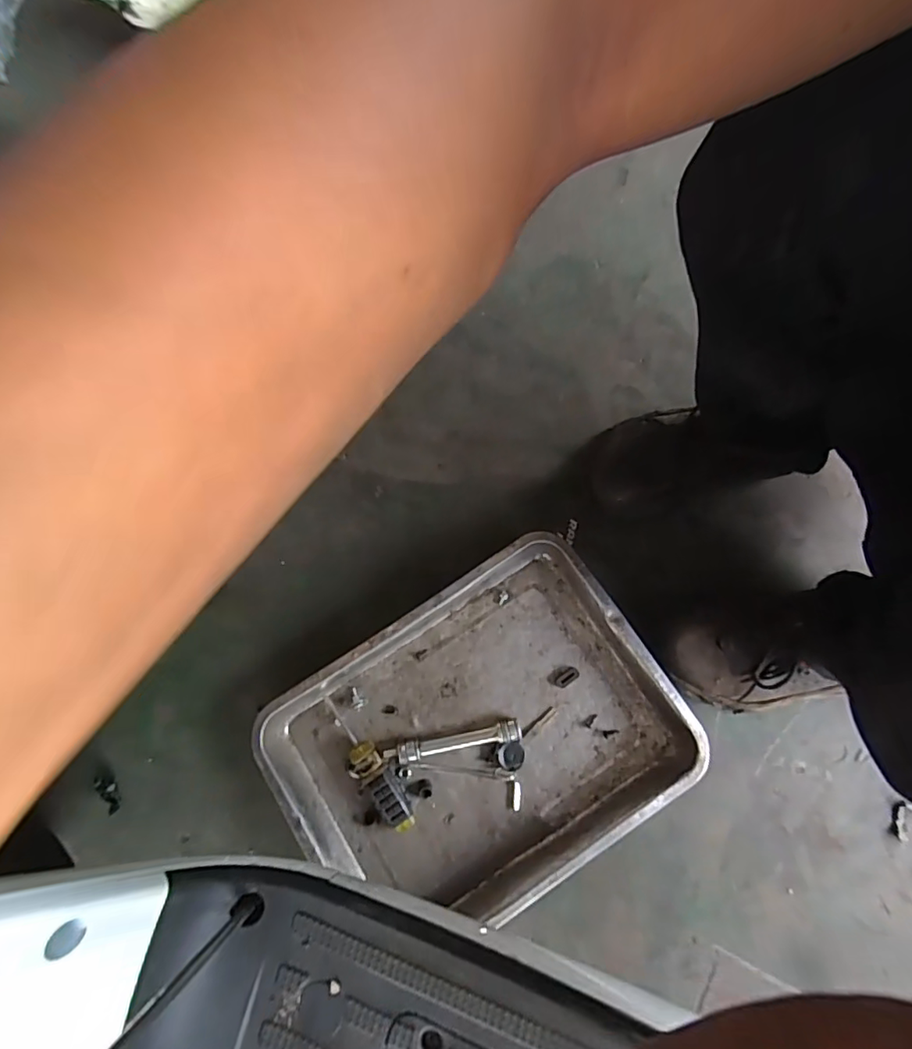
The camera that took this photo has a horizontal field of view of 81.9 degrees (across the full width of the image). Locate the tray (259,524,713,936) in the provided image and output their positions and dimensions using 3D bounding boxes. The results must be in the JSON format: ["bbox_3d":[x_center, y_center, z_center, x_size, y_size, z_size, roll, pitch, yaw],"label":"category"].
[{"bbox_3d":[0.018,0.221,0.550,0.389,0.051,0.287,-32,79,-6],"label":"tray"}]

